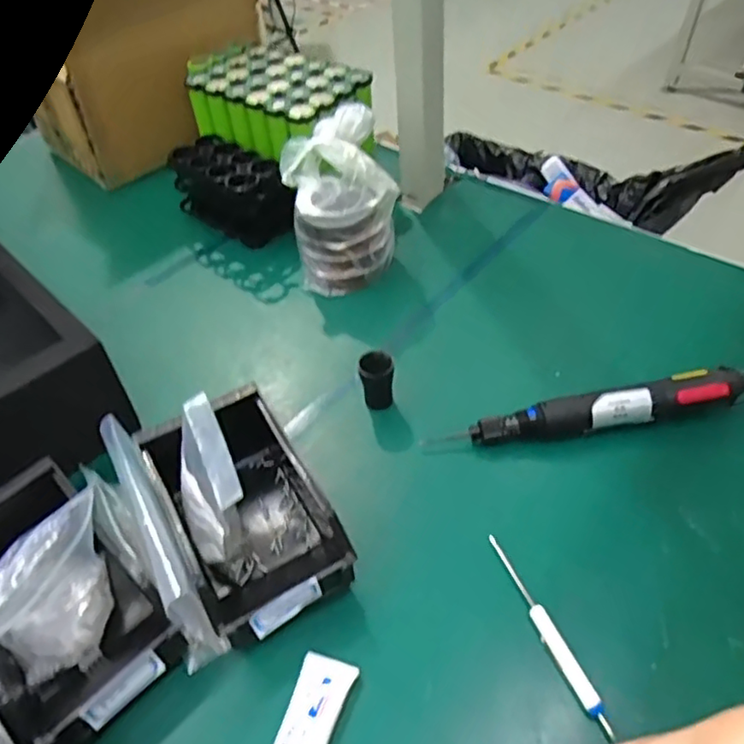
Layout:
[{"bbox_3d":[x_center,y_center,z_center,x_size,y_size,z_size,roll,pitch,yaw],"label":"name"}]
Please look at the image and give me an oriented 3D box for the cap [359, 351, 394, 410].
[{"bbox_3d":[0.005,0.008,0.571,0.029,0.057,0.024,-1,48,3],"label":"cap"}]

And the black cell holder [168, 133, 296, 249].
[{"bbox_3d":[-0.177,-0.220,0.771,0.079,0.098,0.151,-36,55,-25],"label":"black cell holder"}]

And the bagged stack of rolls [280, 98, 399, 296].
[{"bbox_3d":[-0.033,-0.184,0.688,0.115,0.156,0.124,-5,48,0],"label":"bagged stack of rolls"}]

